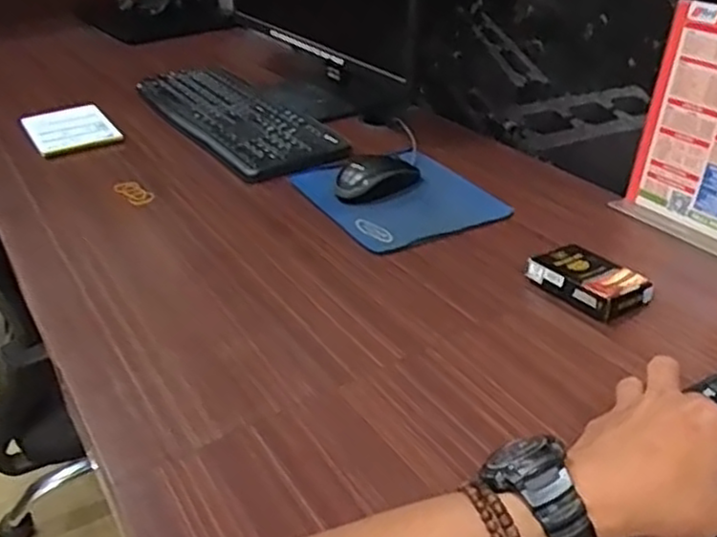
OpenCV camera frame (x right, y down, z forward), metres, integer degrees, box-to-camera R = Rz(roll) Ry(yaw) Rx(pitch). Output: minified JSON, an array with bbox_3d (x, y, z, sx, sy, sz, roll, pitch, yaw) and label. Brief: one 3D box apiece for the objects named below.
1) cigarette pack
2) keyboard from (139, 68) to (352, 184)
[{"bbox_3d":[0.202,0.011,0.627,0.065,0.026,0.088,-24,38,-28],"label":"cigarette pack"},{"bbox_3d":[-0.180,-0.218,0.998,0.154,0.033,0.406,-22,37,-25],"label":"keyboard"}]

